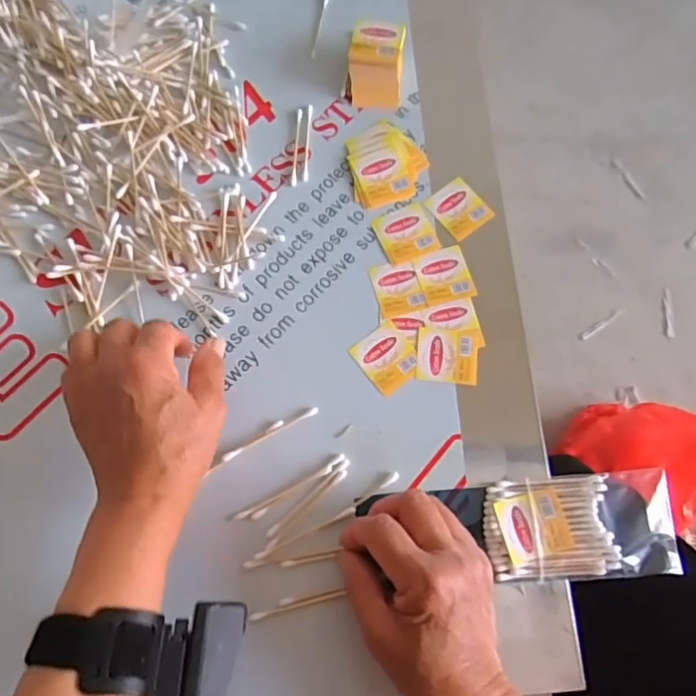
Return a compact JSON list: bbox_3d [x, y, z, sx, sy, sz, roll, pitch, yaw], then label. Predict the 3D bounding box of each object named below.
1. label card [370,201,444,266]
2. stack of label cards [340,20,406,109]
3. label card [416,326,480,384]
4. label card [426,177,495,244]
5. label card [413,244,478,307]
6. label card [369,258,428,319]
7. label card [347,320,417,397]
[{"bbox_3d":[0.045,-0.089,0.429,0.042,0.004,0.044,-22,74,-8],"label":"label card"},{"bbox_3d":[0.022,-0.232,0.458,0.046,0.036,0.053,5,72,0],"label":"stack of label cards"},{"bbox_3d":[0.072,0.005,0.401,0.043,0.004,0.039,6,72,1],"label":"label card"},{"bbox_3d":[0.088,-0.110,0.440,0.037,0.004,0.044,-37,79,-10],"label":"label card"},{"bbox_3d":[0.073,-0.055,0.421,0.038,0.004,0.043,-16,74,-1],"label":"label card"},{"bbox_3d":[0.038,-0.046,0.416,0.034,0.004,0.042,-13,73,-6],"label":"label card"},{"bbox_3d":[0.028,0.006,0.399,0.039,0.004,0.045,-35,77,-11],"label":"label card"}]

